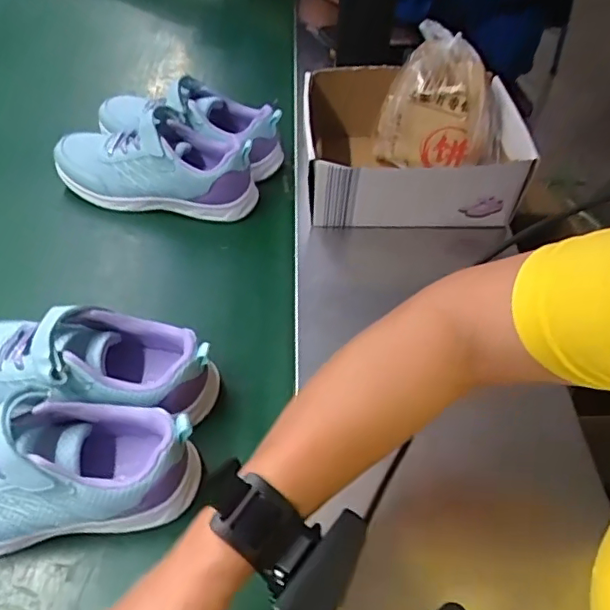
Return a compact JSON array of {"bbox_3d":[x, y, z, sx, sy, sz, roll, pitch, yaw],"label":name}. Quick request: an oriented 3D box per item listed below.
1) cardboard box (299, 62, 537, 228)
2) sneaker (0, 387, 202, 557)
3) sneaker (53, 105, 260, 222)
[{"bbox_3d":[0.115,-0.188,0.648,0.221,0.097,0.217,0,48,-4],"label":"cardboard box"},{"bbox_3d":[-0.198,0.122,0.409,0.231,0.100,0.082,-5,48,-9],"label":"sneaker"},{"bbox_3d":[-0.175,-0.163,0.658,0.238,0.094,0.082,8,48,4],"label":"sneaker"}]

